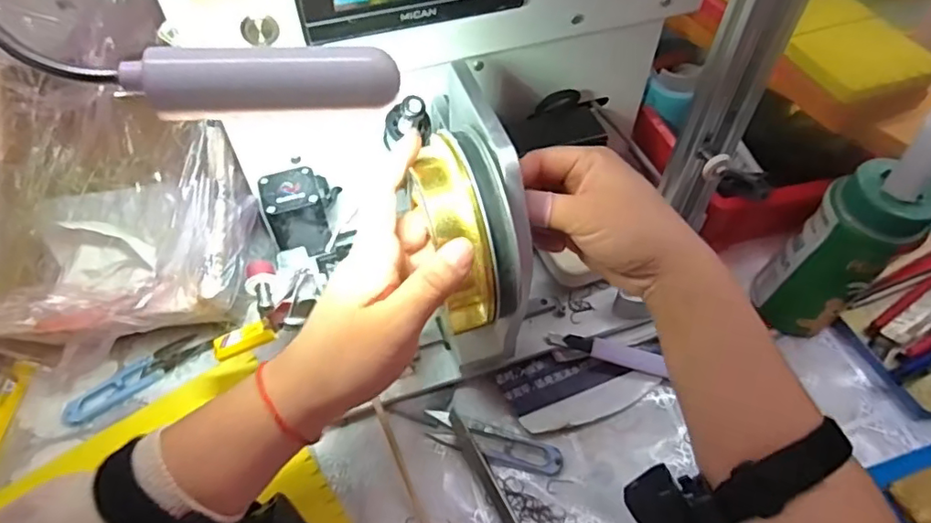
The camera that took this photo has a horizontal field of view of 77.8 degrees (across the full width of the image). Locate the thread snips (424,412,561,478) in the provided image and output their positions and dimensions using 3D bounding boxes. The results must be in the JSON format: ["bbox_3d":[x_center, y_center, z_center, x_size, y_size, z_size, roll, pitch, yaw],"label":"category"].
[{"bbox_3d":[0.020,0.132,0.419,0.101,0.004,0.025,16,56,10],"label":"thread snips"}]

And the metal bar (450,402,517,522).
[{"bbox_3d":[0.021,0.162,0.396,0.011,0.011,0.140,-22,58,-16],"label":"metal bar"}]

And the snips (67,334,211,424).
[{"bbox_3d":[-0.256,0.088,0.451,0.110,0.005,0.024,-30,61,-21],"label":"snips"}]

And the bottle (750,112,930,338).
[{"bbox_3d":[0.272,-0.016,0.410,0.053,0.191,0.060,-35,62,-23],"label":"bottle"}]

